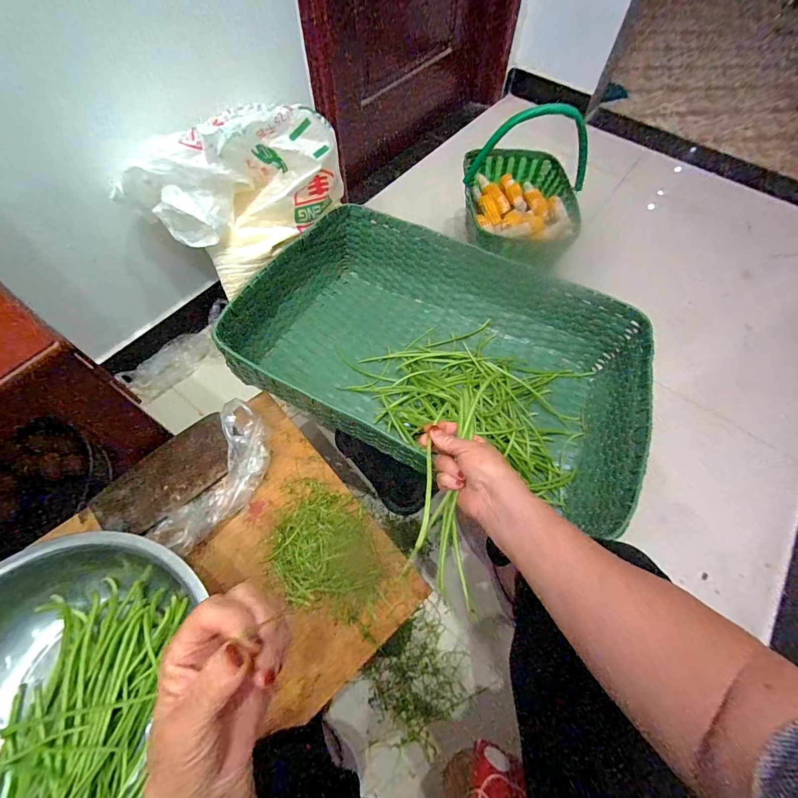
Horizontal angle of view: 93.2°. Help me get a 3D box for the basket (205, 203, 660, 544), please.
[{"bbox_3d":[0.083,-0.084,0.698,0.664,0.178,0.462,22,63,10],"label":"basket"}]

